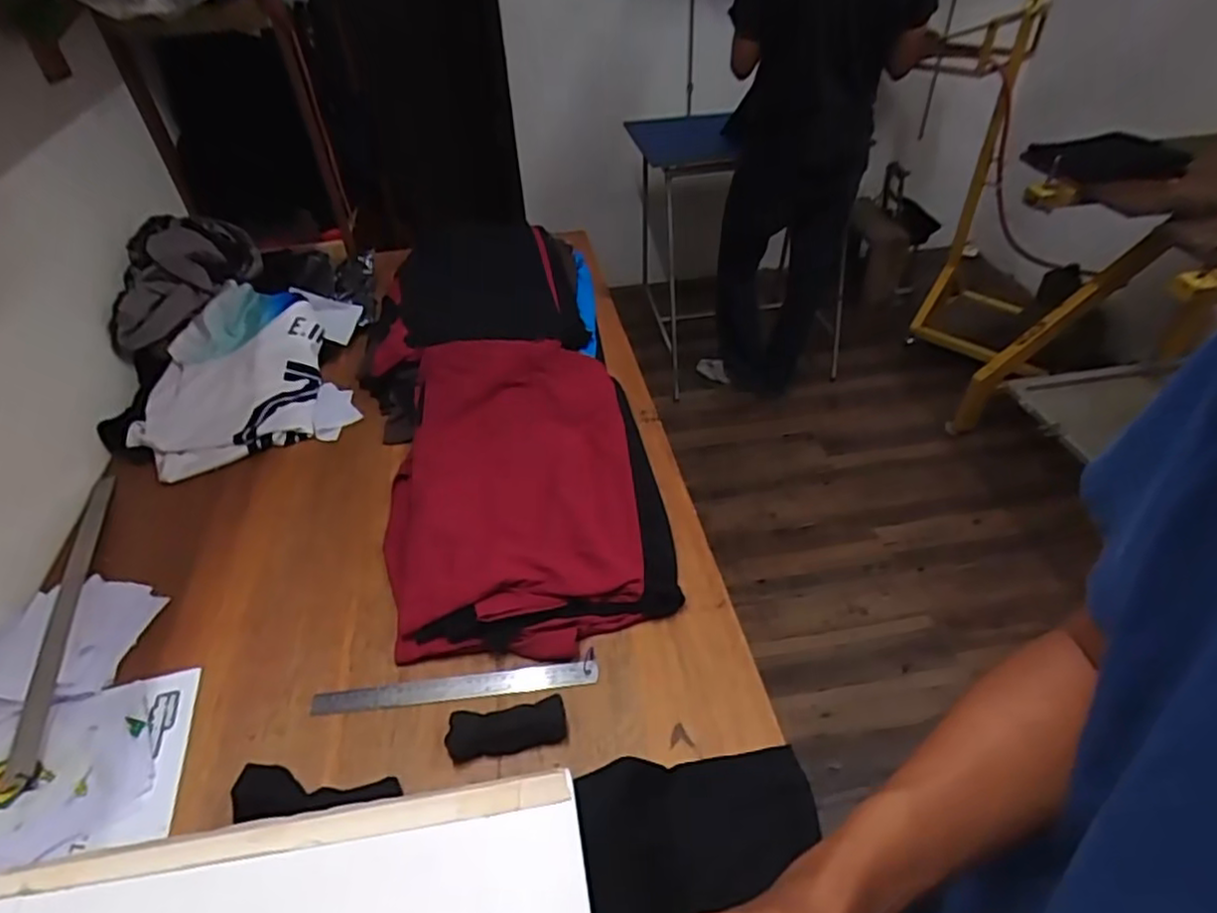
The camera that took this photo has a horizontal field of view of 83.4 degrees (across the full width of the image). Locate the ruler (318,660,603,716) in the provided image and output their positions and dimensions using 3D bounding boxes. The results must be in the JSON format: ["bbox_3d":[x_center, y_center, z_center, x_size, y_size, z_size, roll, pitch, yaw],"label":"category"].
[{"bbox_3d":[-0.174,0.266,0.786,0.319,0.007,0.031,-6,43,-4],"label":"ruler"}]

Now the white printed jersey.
[{"bbox_3d":[-0.614,-0.154,1.175,0.380,0.110,0.340,-18,44,-17],"label":"white printed jersey"}]

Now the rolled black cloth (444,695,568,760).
[{"bbox_3d":[-0.110,0.292,0.738,0.123,0.025,0.046,-9,42,-7],"label":"rolled black cloth"}]

